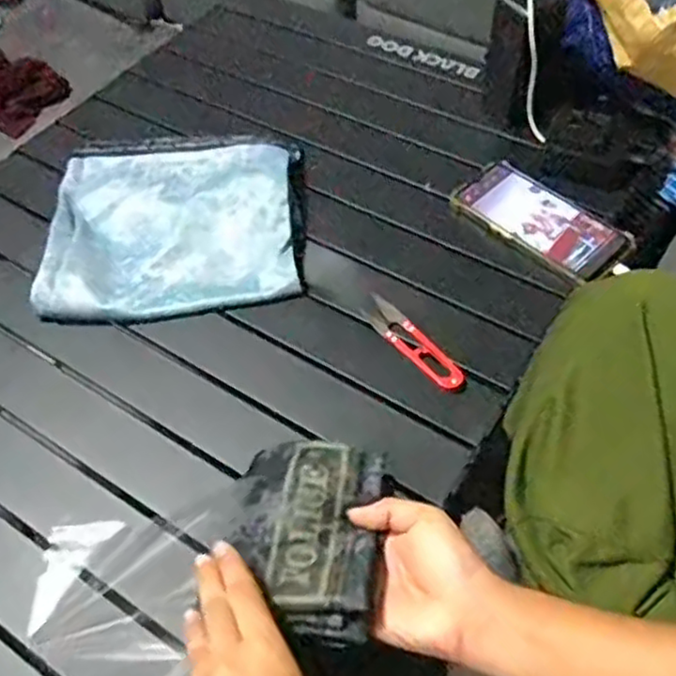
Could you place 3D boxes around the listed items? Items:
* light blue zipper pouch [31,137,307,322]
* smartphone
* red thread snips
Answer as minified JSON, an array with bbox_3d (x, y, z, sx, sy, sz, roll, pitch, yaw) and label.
[{"bbox_3d":[-0.156,-0.121,0.662,0.242,0.042,0.228,-4,54,-1],"label":"light blue zipper pouch"},{"bbox_3d":[0.193,-0.115,0.661,0.083,0.014,0.162,-40,64,-21],"label":"smartphone"},{"bbox_3d":[0.063,0.002,0.585,0.031,0.008,0.115,-35,60,-21],"label":"red thread snips"}]

